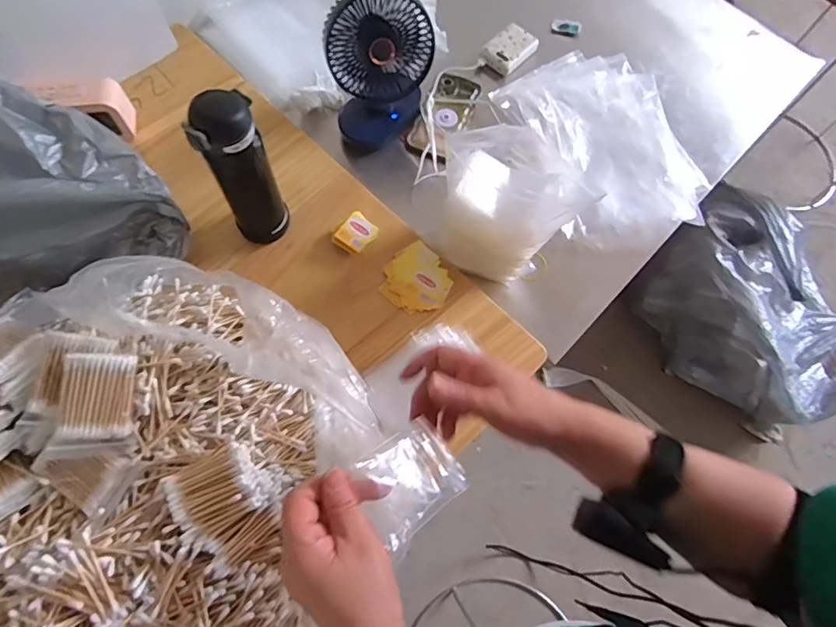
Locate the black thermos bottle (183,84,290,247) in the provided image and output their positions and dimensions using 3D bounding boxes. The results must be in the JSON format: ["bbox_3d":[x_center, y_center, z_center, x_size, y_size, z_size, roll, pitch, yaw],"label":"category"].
[{"bbox_3d":[-0.198,-0.153,0.574,0.063,0.215,0.054,-3,69,-3],"label":"black thermos bottle"}]

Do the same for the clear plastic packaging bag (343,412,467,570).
[{"bbox_3d":[-0.006,0.126,0.378,0.078,0.011,0.069,-30,81,-32],"label":"clear plastic packaging bag"}]

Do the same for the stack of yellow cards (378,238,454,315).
[{"bbox_3d":[0.000,-0.043,0.660,0.090,0.016,0.089,-42,76,-16],"label":"stack of yellow cards"}]

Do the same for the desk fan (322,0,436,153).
[{"bbox_3d":[-0.054,-0.346,0.711,0.149,0.191,0.102,-21,71,-9],"label":"desk fan"}]

